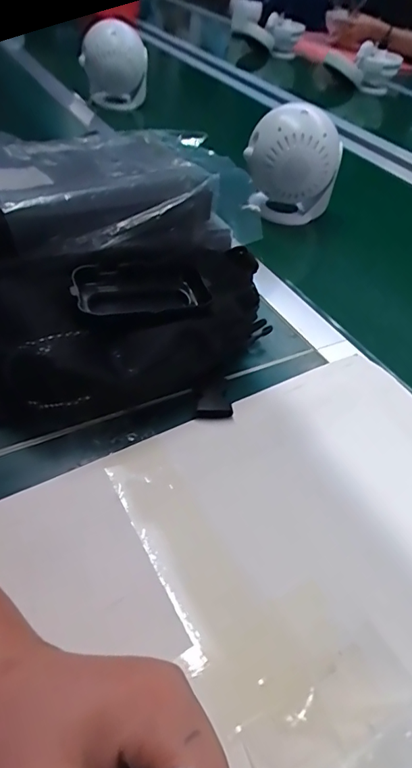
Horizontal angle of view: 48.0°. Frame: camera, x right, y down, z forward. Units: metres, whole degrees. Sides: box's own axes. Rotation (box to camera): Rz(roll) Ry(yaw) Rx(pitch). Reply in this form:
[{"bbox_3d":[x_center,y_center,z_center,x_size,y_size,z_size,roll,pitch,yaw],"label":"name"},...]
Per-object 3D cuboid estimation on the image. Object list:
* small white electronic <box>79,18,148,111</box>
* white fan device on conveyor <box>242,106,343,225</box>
[{"bbox_3d":[-0.164,-0.576,0.842,0.111,0.135,0.098,-2,48,-9],"label":"small white electronic"},{"bbox_3d":[0.109,-0.274,0.597,0.097,0.136,0.085,-22,52,-26],"label":"white fan device on conveyor"}]

